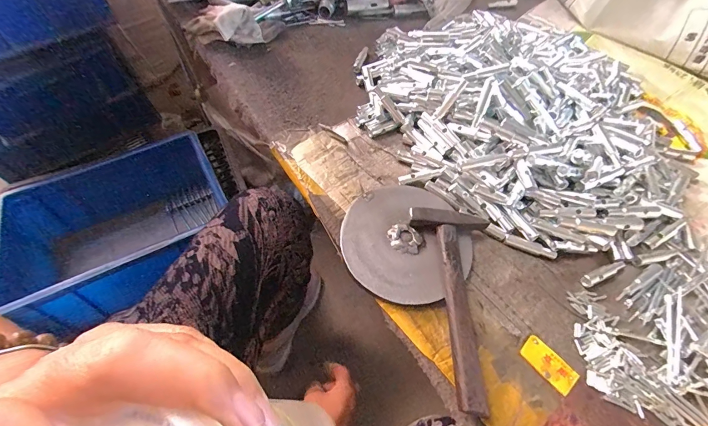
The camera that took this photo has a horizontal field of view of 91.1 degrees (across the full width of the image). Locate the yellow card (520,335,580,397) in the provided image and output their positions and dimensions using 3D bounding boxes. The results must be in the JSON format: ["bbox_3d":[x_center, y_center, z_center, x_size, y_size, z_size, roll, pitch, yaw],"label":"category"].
[{"bbox_3d":[0.165,0.127,0.293,0.025,0.004,0.045,-34,66,-21],"label":"yellow card"}]

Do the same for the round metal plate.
[{"bbox_3d":[0.048,0.027,0.340,0.119,0.016,0.123,1,59,-2],"label":"round metal plate"}]

